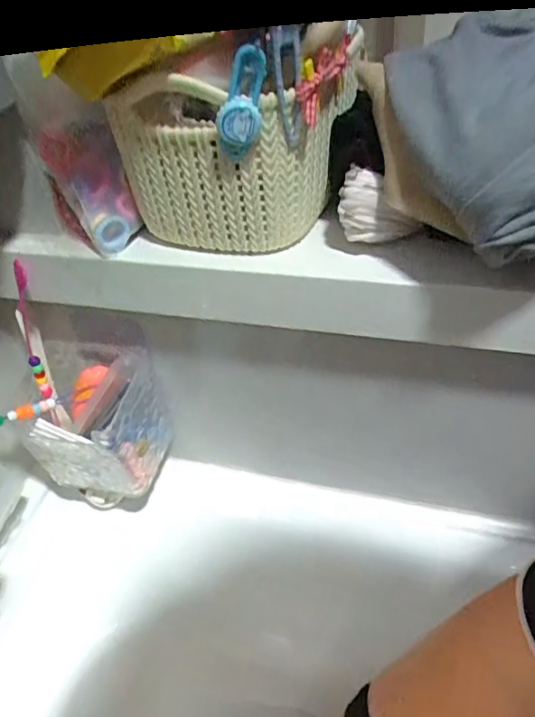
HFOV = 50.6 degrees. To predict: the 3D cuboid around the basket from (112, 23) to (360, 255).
[{"bbox_3d":[-0.019,-0.131,0.359,0.108,0.102,0.108,21,48,28],"label":"basket"}]

